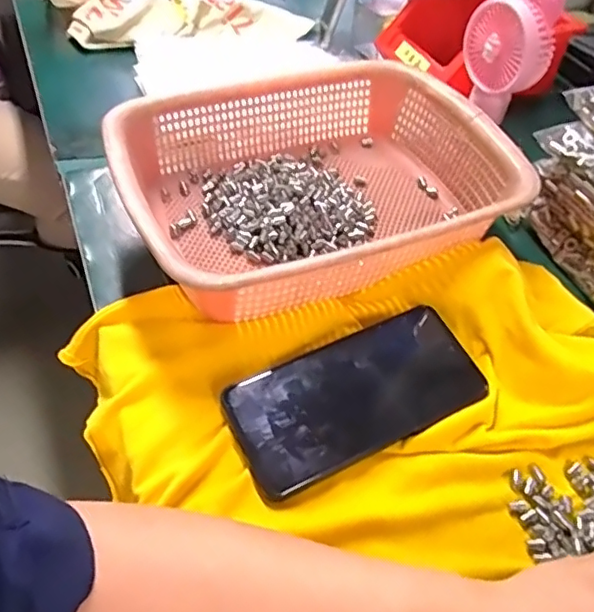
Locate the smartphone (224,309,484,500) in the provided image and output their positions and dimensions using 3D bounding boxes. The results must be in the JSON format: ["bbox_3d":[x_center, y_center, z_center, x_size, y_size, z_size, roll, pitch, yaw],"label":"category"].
[{"bbox_3d":[0.038,0.054,0.364,0.161,0.011,0.079,-19,55,-20],"label":"smartphone"}]

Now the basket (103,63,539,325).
[{"bbox_3d":[0.013,-0.101,0.446,0.282,0.067,0.214,-16,54,-18],"label":"basket"}]

